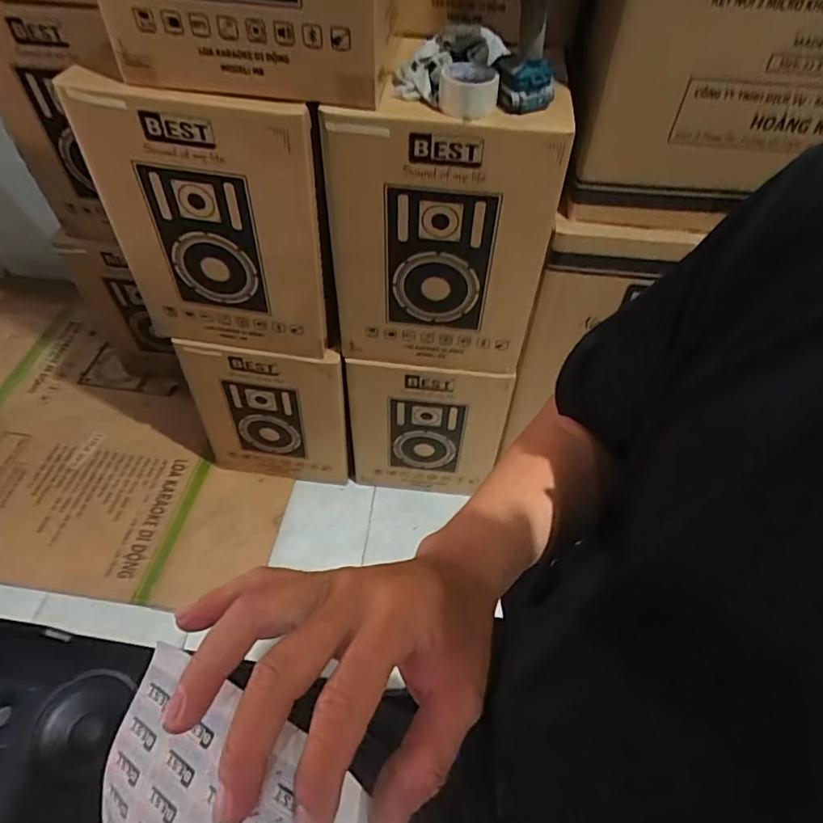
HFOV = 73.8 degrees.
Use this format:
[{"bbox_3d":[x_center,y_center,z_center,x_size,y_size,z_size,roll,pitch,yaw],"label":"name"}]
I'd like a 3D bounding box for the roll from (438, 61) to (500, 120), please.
[{"bbox_3d":[0.088,-0.497,0.846,0.089,0.046,0.105,3,52,0],"label":"roll"}]

